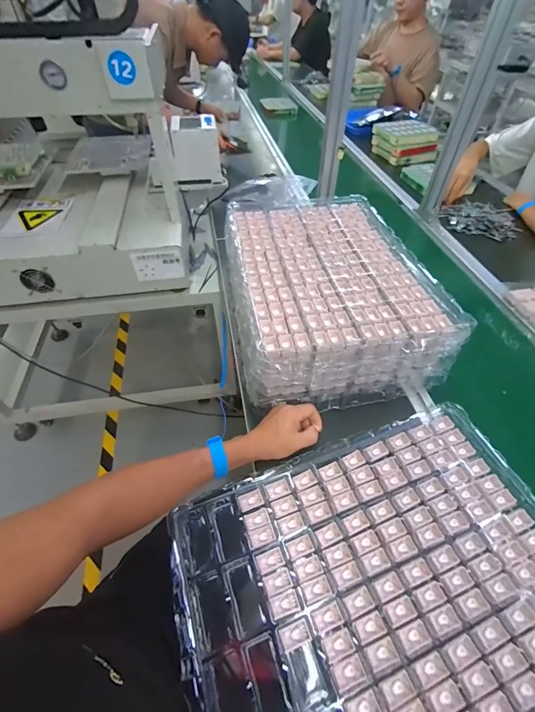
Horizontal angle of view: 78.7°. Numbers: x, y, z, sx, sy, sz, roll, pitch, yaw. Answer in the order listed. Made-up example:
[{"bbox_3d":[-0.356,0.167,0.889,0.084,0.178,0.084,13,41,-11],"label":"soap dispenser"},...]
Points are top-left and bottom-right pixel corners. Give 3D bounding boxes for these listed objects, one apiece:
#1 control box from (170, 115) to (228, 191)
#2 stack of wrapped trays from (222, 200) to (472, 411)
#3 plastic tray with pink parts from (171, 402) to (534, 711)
[{"bbox_3d":[-0.212,-0.599,0.971,0.142,0.158,0.131,-12,51,-10],"label":"control box"},{"bbox_3d":[0.115,-0.140,0.688,0.350,0.139,0.479,-8,49,-5],"label":"stack of wrapped trays"},{"bbox_3d":[0.150,0.279,0.411,0.485,0.030,0.360,-17,50,-12],"label":"plastic tray with pink parts"}]

